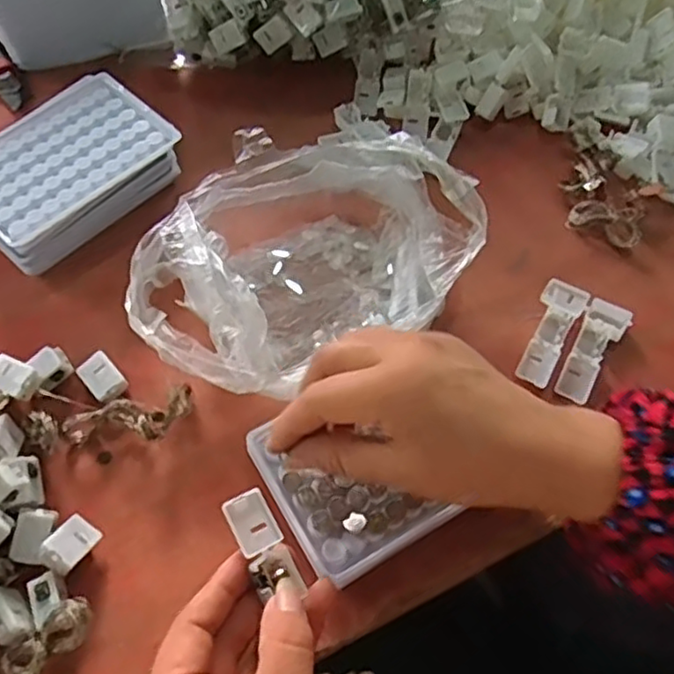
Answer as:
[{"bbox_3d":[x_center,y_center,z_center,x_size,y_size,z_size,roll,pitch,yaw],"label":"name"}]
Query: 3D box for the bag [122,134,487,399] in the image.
[{"bbox_3d":[-0.018,-0.045,0.417,0.203,0.058,0.149,-40,68,-21],"label":"bag"}]

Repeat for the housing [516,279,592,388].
[{"bbox_3d":[0.135,-0.002,0.425,0.026,0.010,0.077,26,63,13],"label":"housing"}]

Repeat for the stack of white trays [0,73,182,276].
[{"bbox_3d":[-0.183,-0.109,0.458,0.104,0.049,0.133,41,67,20],"label":"stack of white trays"}]

